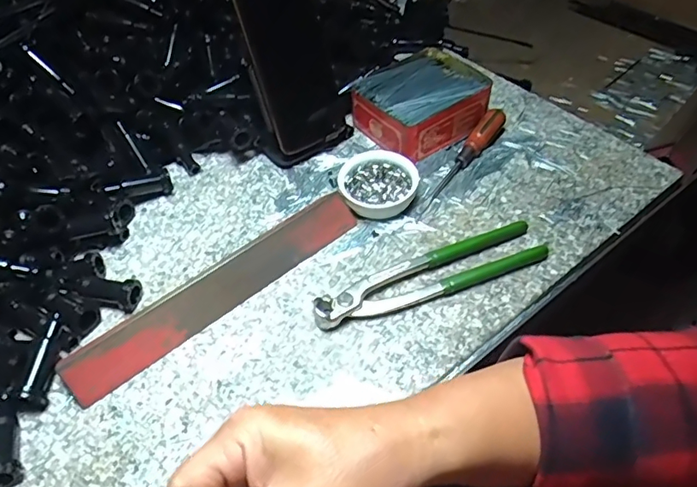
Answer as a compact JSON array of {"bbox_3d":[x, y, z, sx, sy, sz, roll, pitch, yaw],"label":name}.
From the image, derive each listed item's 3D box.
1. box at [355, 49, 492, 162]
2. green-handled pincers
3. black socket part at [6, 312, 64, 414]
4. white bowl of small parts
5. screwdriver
[{"bbox_3d":[0.077,-0.148,0.551,0.124,0.042,0.103,-33,55,-22],"label":"box"},{"bbox_3d":[0.068,0.025,0.427,0.198,0.017,0.042,-20,51,-13],"label":"green-handled pincers"},{"bbox_3d":[-0.227,0.087,0.384,0.023,0.022,0.069,-1,50,3],"label":"black socket part"},{"bbox_3d":[0.027,-0.053,0.487,0.073,0.028,0.066,7,51,9],"label":"white bowl of small parts"},{"bbox_3d":[0.113,-0.081,0.510,0.022,0.024,0.154,25,56,22],"label":"screwdriver"}]

